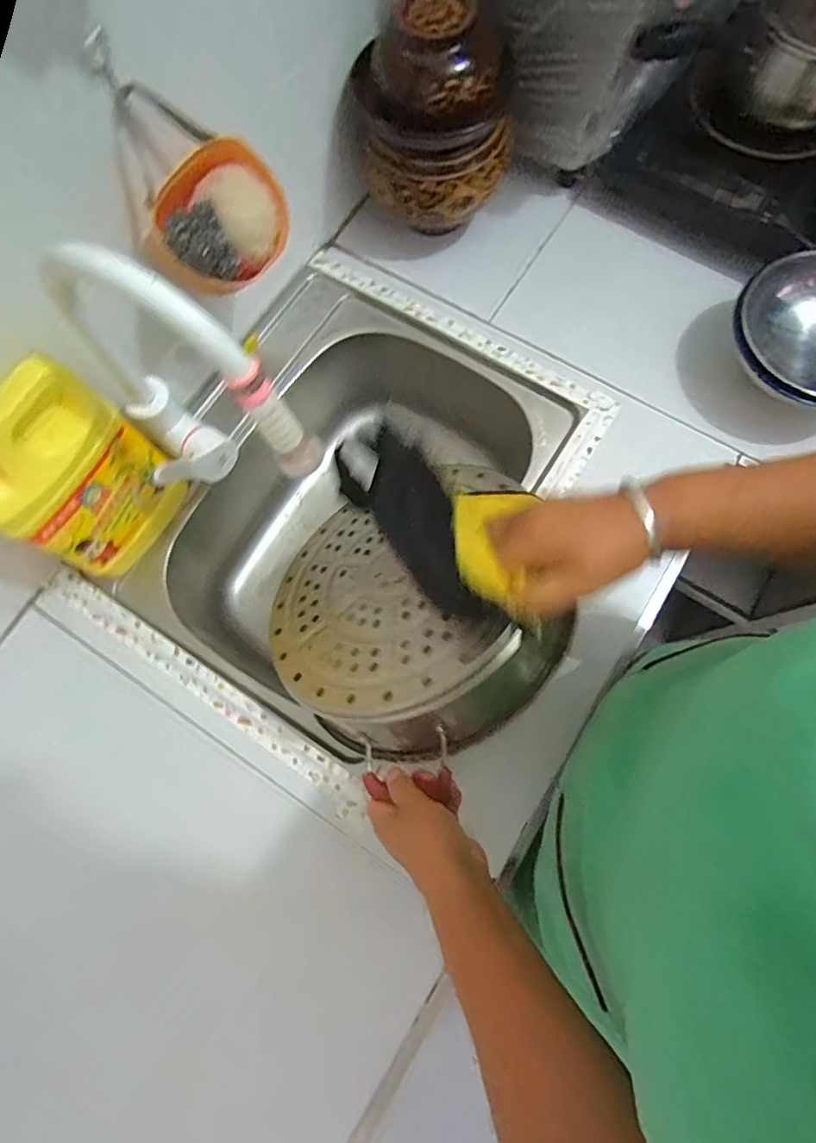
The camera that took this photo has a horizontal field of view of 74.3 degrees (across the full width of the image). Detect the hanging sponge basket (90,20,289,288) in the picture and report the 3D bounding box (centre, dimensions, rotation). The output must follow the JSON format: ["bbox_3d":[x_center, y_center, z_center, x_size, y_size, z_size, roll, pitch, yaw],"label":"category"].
[{"bbox_3d":[-0.187,-0.331,0.464,0.117,0.137,0.140,32,78,10],"label":"hanging sponge basket"}]

